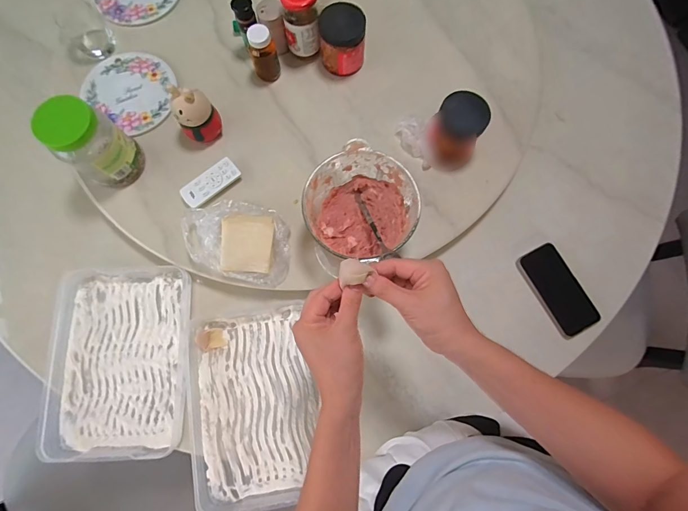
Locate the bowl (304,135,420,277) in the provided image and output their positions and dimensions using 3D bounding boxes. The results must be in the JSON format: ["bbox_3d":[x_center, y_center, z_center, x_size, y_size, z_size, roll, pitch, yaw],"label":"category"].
[{"bbox_3d":[0.022,-0.070,0.557,0.173,0.093,0.166,0,77,0],"label":"bowl"}]

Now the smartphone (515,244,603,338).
[{"bbox_3d":[0.387,0.060,0.626,0.082,0.005,0.159,-28,79,-6],"label":"smartphone"}]

